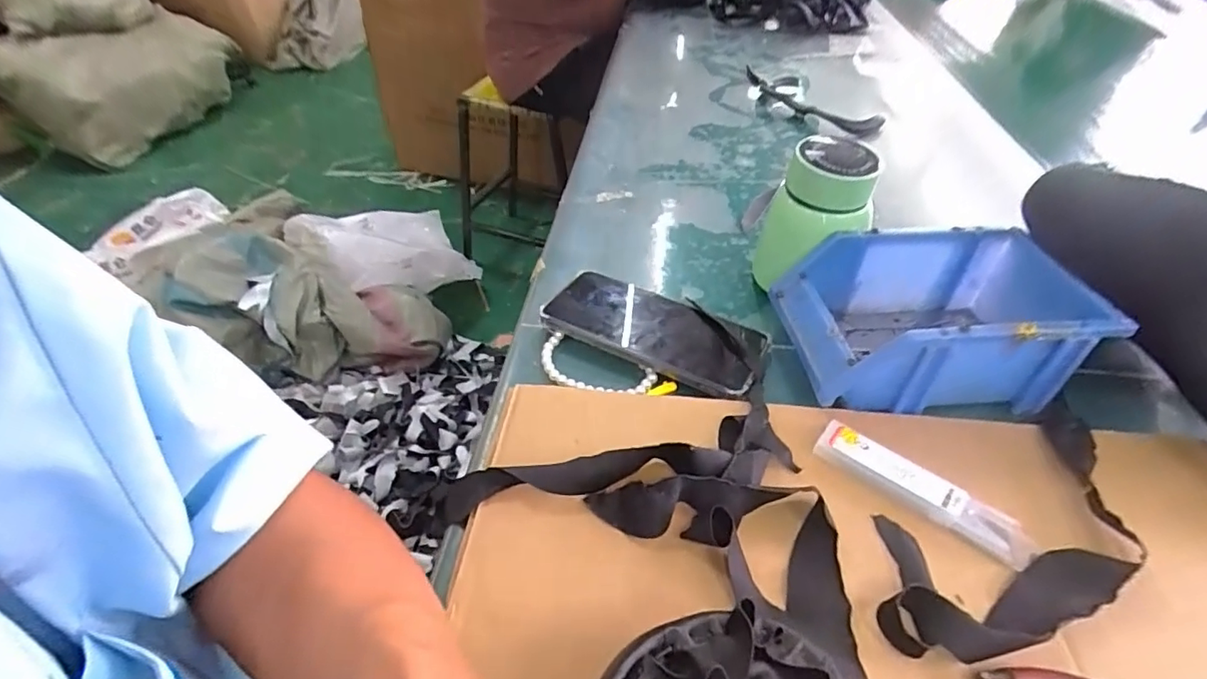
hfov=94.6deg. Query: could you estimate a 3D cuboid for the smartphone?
[{"bbox_3d":[0.037,-0.011,0.416,0.158,0.010,0.075,22,45,21],"label":"smartphone"}]

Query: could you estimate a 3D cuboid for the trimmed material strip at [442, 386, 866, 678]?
[{"bbox_3d":[0.029,0.073,0.315,0.221,0.030,0.135,13,45,12],"label":"trimmed material strip"}]

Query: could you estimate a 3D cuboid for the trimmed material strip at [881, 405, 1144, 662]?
[{"bbox_3d":[0.227,0.099,0.298,0.212,0.016,0.084,-19,47,-20],"label":"trimmed material strip"}]

